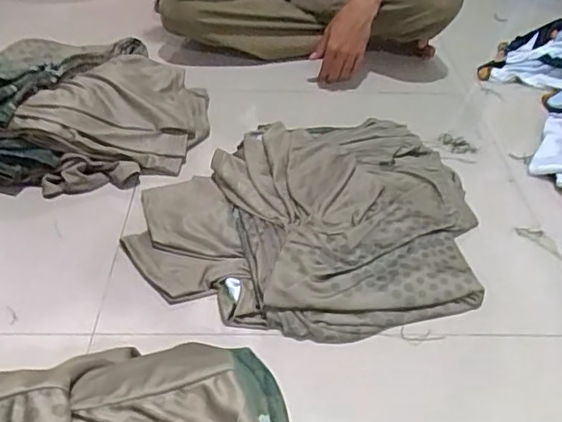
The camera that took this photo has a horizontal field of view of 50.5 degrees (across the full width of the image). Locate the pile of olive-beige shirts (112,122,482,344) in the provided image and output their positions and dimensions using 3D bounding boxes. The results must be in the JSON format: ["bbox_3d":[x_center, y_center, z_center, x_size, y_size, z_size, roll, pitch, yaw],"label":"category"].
[{"bbox_3d":[0.032,-0.007,0.843,0.468,0.061,0.406,6,39,6],"label":"pile of olive-beige shirts"}]

